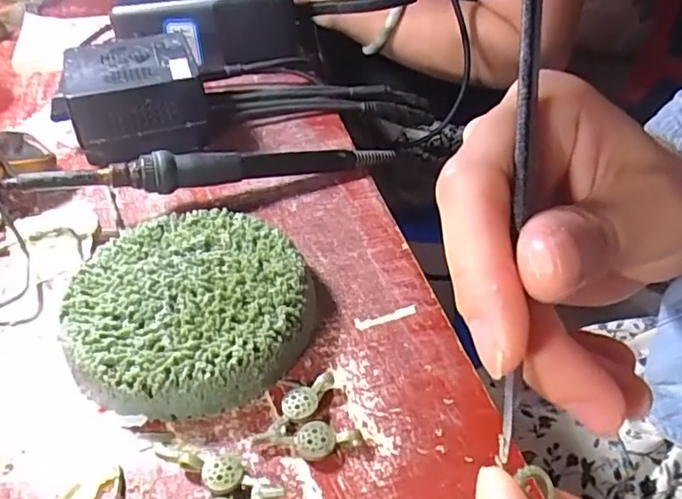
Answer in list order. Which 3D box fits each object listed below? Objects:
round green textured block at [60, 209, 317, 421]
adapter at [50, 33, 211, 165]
[{"bbox_3d":[-0.065,0.023,0.245,0.098,0.025,0.096,1,42,-1],"label":"round green textured block"},{"bbox_3d":[-0.129,-0.096,0.356,0.081,0.052,0.067,-11,44,-13],"label":"adapter"}]

